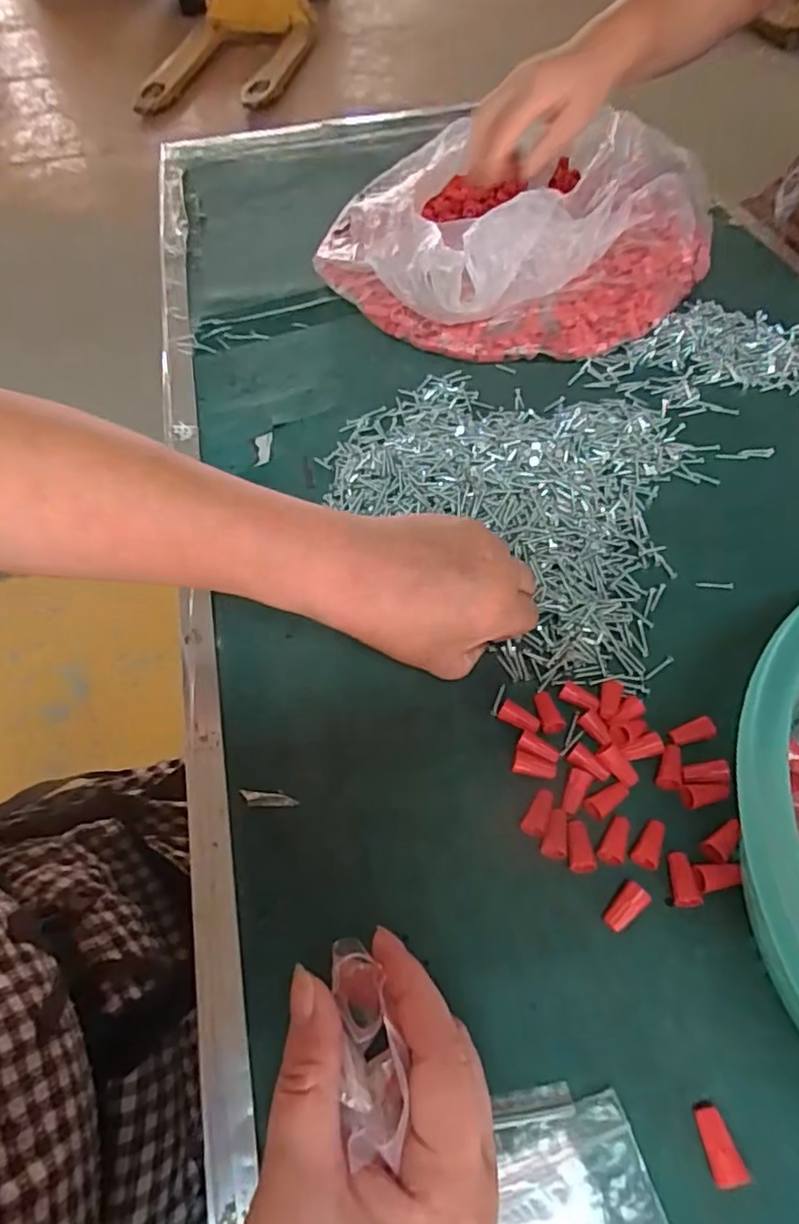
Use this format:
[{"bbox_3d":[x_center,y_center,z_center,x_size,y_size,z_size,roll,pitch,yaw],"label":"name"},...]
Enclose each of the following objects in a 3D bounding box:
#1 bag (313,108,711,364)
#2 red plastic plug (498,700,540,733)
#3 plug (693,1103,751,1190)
[{"bbox_3d":[0.116,-0.363,0.567,0.341,0.092,0.317,-30,60,-17],"label":"bag"},{"bbox_3d":[0.065,0.058,0.339,0.023,0.006,0.011,30,62,21],"label":"red plastic plug"},{"bbox_3d":[0.122,0.205,0.238,0.012,0.011,0.024,-12,56,-6],"label":"plug"}]

